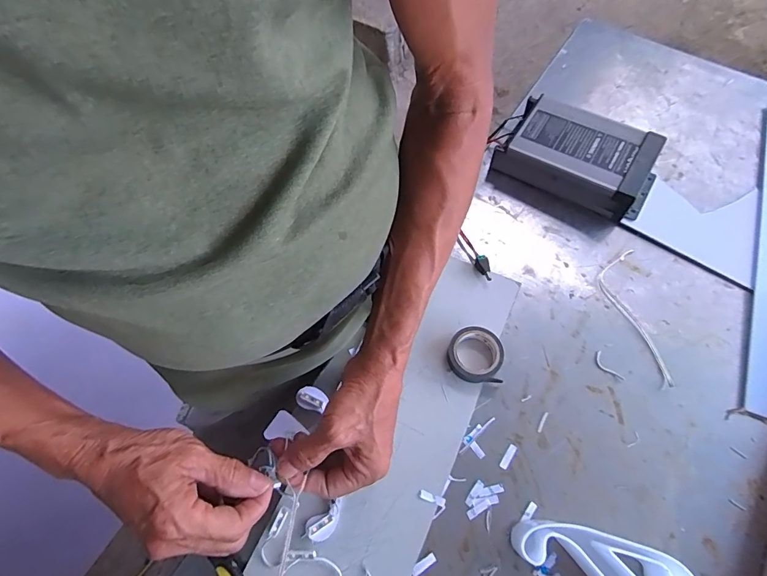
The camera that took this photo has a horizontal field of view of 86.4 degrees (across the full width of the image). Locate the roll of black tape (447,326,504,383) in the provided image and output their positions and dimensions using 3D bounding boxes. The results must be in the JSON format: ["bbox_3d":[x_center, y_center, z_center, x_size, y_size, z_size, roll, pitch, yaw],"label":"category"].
[{"bbox_3d":[0.098,0.073,0.441,0.056,0.022,0.057,-1,66,1],"label":"roll of black tape"}]

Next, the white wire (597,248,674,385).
[{"bbox_3d":[0.280,0.031,0.467,0.050,0.007,0.162,-1,66,1],"label":"white wire"}]

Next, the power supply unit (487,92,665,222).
[{"bbox_3d":[0.251,-0.170,0.526,0.194,0.055,0.121,25,69,12],"label":"power supply unit"}]

